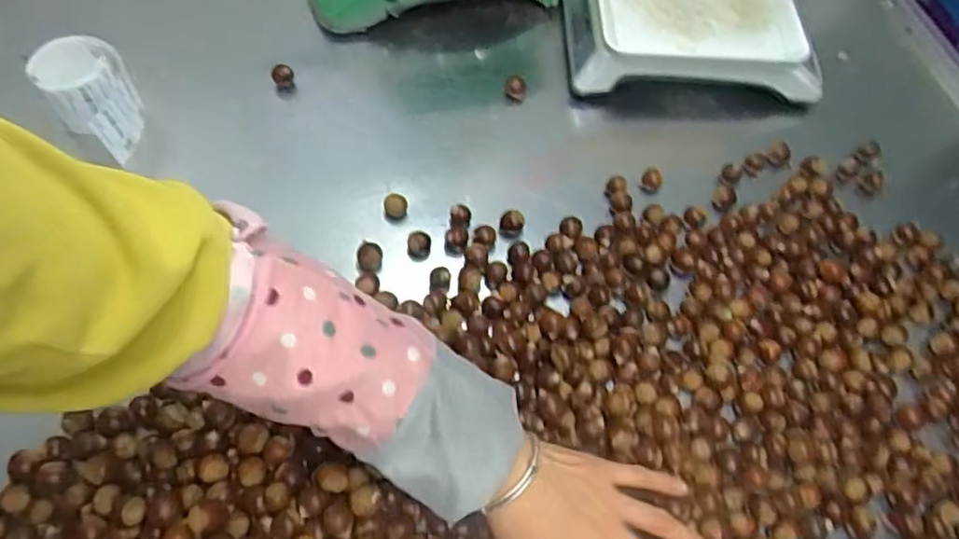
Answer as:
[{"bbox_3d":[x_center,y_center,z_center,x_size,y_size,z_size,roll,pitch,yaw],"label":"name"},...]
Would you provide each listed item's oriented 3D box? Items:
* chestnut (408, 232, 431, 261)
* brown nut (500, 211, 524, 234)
[{"bbox_3d":[-0.057,-0.023,0.619,0.021,0.018,0.023,2,63,-3],"label":"chestnut"},{"bbox_3d":[0.032,-0.046,0.631,0.021,0.017,0.016,33,65,12],"label":"brown nut"}]

